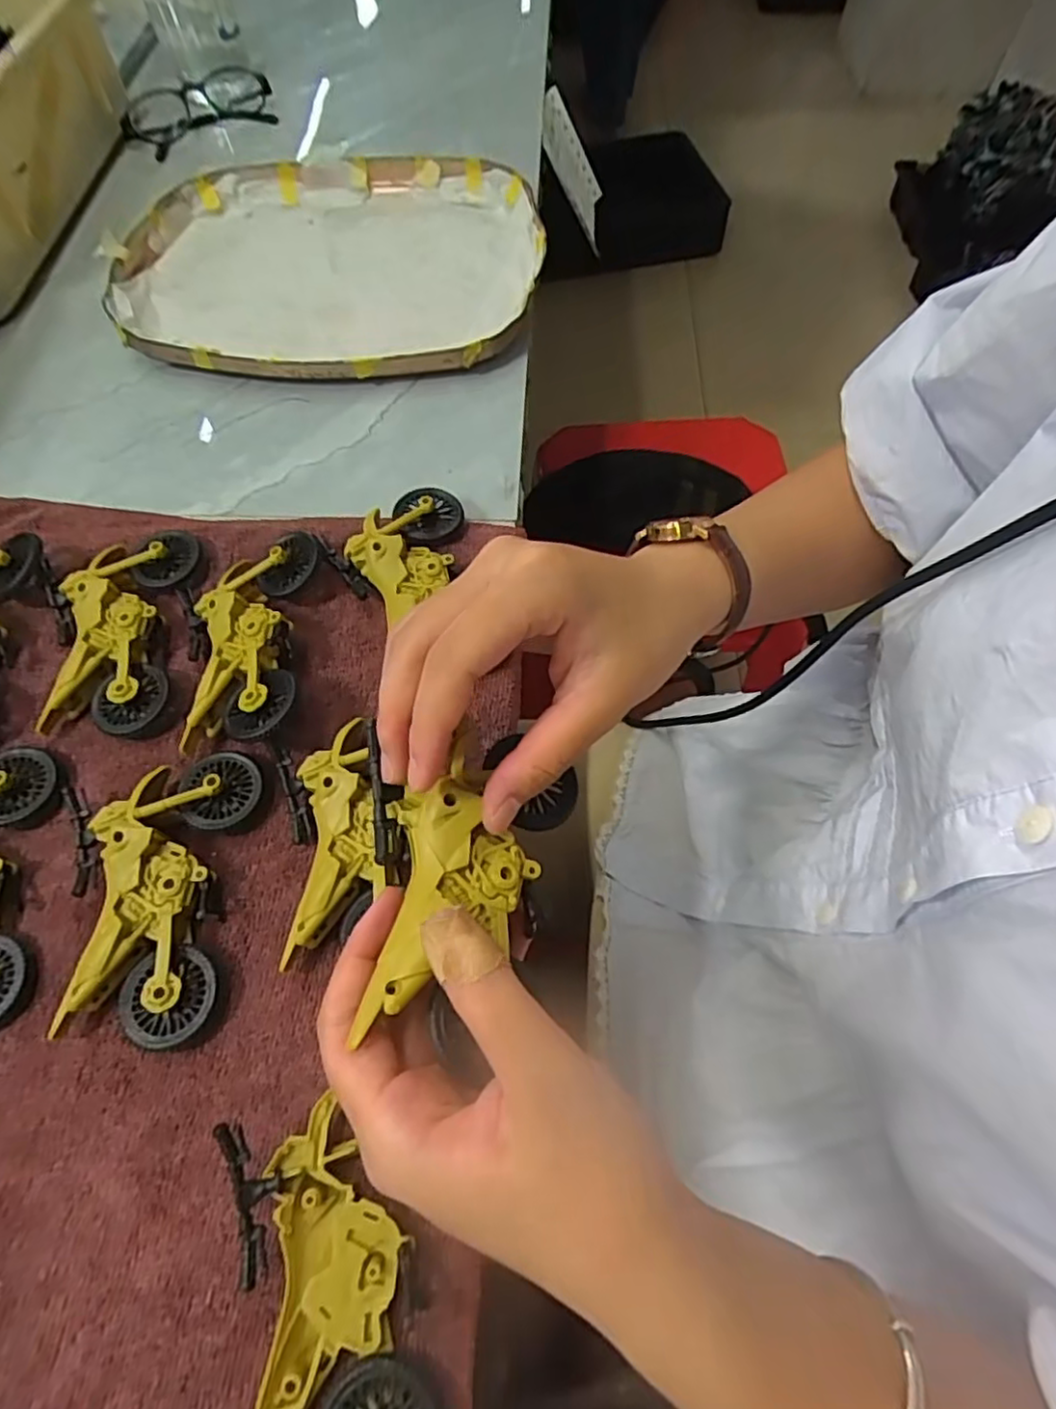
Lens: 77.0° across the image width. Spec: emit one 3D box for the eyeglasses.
[{"bbox_3d":[-0.293,-0.526,0.597,0.135,0.036,0.054,-33,68,-16],"label":"eyeglasses"}]

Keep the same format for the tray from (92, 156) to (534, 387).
[{"bbox_3d":[-0.143,-0.321,0.486,0.301,0.030,0.242,0,63,1],"label":"tray"}]

